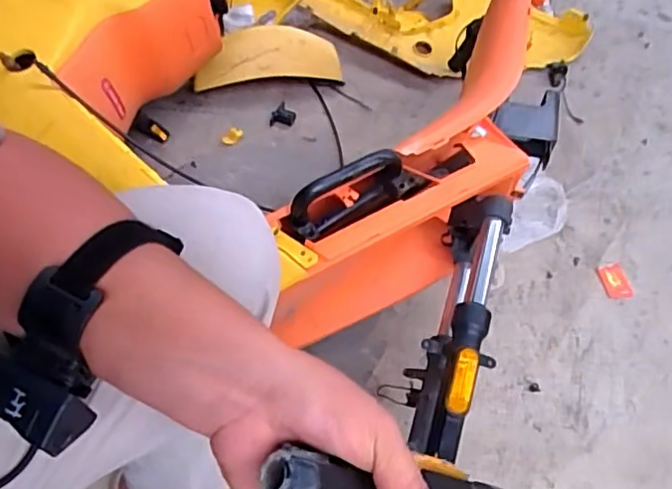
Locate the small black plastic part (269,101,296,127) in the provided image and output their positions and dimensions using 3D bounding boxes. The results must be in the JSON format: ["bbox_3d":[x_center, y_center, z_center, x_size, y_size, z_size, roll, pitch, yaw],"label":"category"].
[{"bbox_3d":[-0.103,-0.257,1.184,0.047,0.019,0.060,10,53,0],"label":"small black plastic part"}]

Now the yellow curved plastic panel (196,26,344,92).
[{"bbox_3d":[-0.129,-0.358,1.172,0.289,0.107,0.083,-3,54,-10],"label":"yellow curved plastic panel"}]

